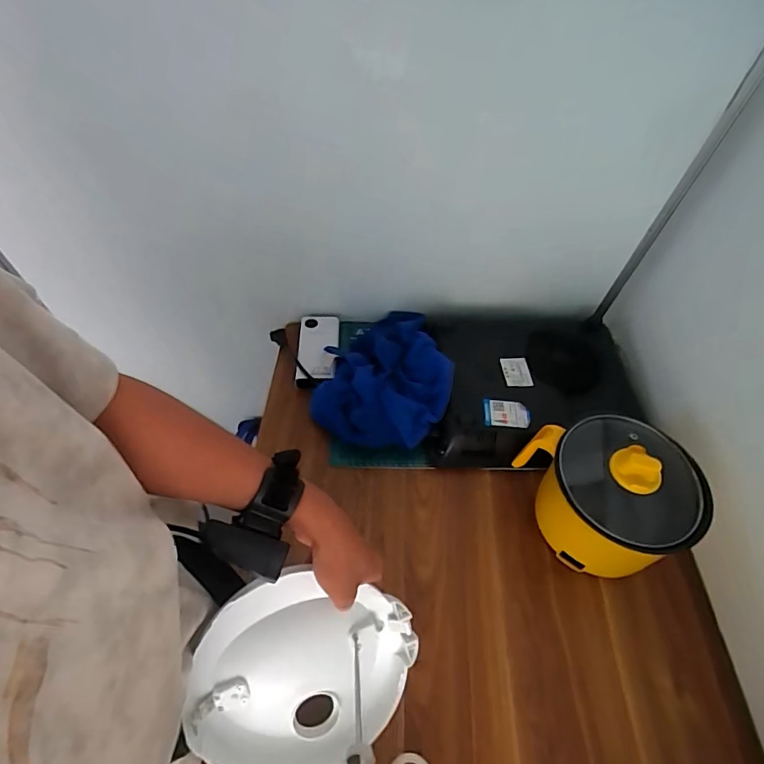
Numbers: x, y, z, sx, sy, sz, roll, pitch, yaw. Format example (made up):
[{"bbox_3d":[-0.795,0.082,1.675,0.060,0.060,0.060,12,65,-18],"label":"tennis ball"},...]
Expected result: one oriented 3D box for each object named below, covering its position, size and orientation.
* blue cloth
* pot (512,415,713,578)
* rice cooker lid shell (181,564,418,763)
[{"bbox_3d":[0.008,-0.025,0.757,0.203,0.077,0.283,10,50,5],"label":"blue cloth"},{"bbox_3d":[0.289,0.141,0.589,0.173,0.163,0.166,2,50,-2],"label":"pot"},{"bbox_3d":[-0.078,0.285,0.459,0.196,0.041,0.191,1,85,-13],"label":"rice cooker lid shell"}]

